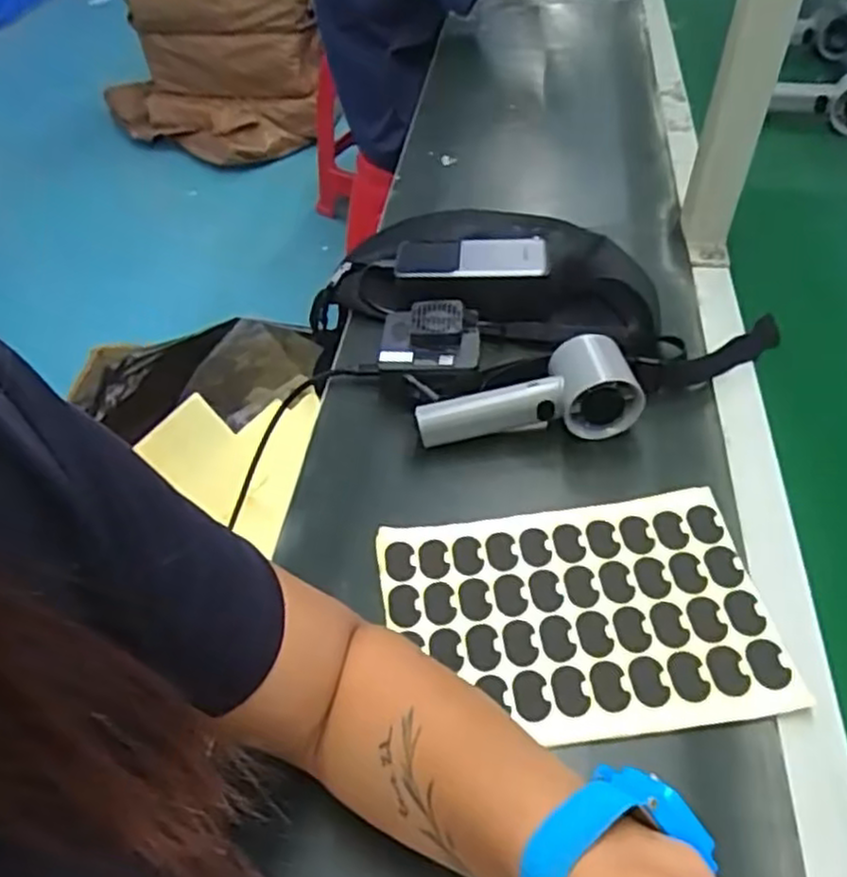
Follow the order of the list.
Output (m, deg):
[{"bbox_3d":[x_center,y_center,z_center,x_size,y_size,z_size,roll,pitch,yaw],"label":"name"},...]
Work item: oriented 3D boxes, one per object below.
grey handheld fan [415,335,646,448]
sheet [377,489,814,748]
[{"bbox_3d":[0.075,-0.034,0.544,0.160,0.056,0.057,-3,48,-1],"label":"grey handheld fan"},{"bbox_3d":[0.089,0.105,0.442,0.219,0.007,0.145,-8,47,1],"label":"sheet"}]

